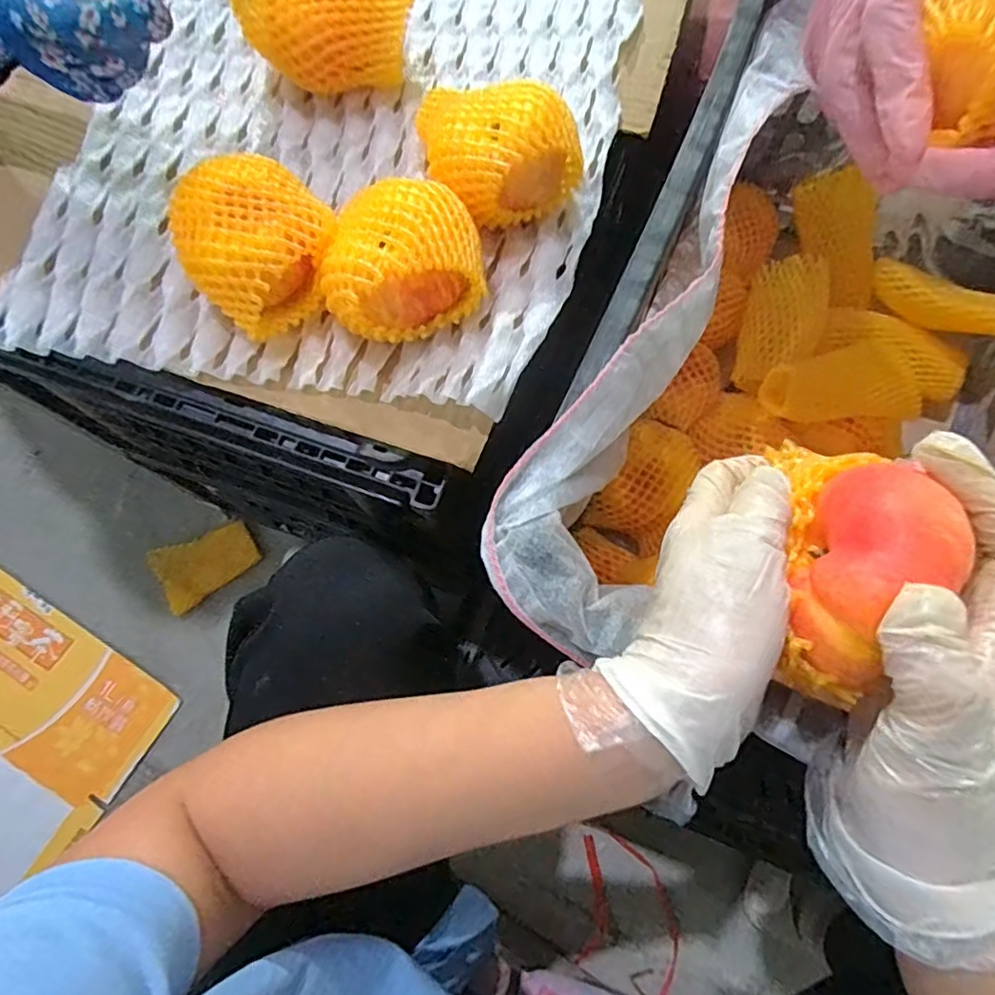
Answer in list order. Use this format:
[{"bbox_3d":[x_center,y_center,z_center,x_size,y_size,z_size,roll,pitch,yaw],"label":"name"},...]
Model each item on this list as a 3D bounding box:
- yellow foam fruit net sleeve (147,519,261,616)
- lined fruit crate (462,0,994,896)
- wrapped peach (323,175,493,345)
[{"bbox_3d":[-0.385,0.082,0.784,0.127,0.014,0.091,-34,75,-8],"label":"yellow foam fruit net sleeve"},{"bbox_3d":[0.248,-0.078,0.407,0.342,0.231,0.493,23,75,9],"label":"lined fruit crate"},{"bbox_3d":[-0.055,-0.135,0.347,0.091,0.066,0.087,-13,73,-2],"label":"wrapped peach"}]

